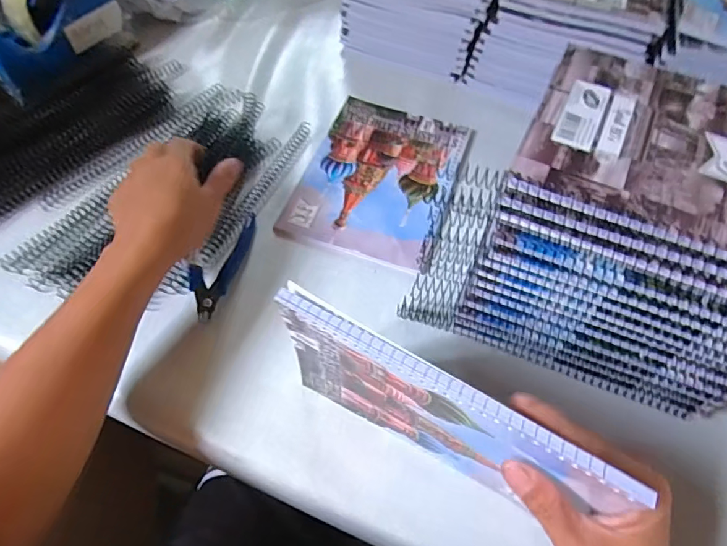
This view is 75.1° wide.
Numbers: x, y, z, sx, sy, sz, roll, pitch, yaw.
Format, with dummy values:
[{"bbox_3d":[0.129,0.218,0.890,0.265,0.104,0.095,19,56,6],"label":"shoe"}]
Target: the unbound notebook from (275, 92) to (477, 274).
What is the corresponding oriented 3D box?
[{"bbox_3d":[0.019,-0.099,0.480,0.148,0.004,0.199,18,61,10],"label":"unbound notebook"}]

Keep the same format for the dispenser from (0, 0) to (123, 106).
[{"bbox_3d":[-0.358,-0.279,0.517,0.060,0.101,0.157,21,60,36],"label":"dispenser"}]

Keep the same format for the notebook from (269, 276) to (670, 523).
[{"bbox_3d":[0.039,0.088,0.287,0.193,0.138,0.014,28,63,15],"label":"notebook"}]

